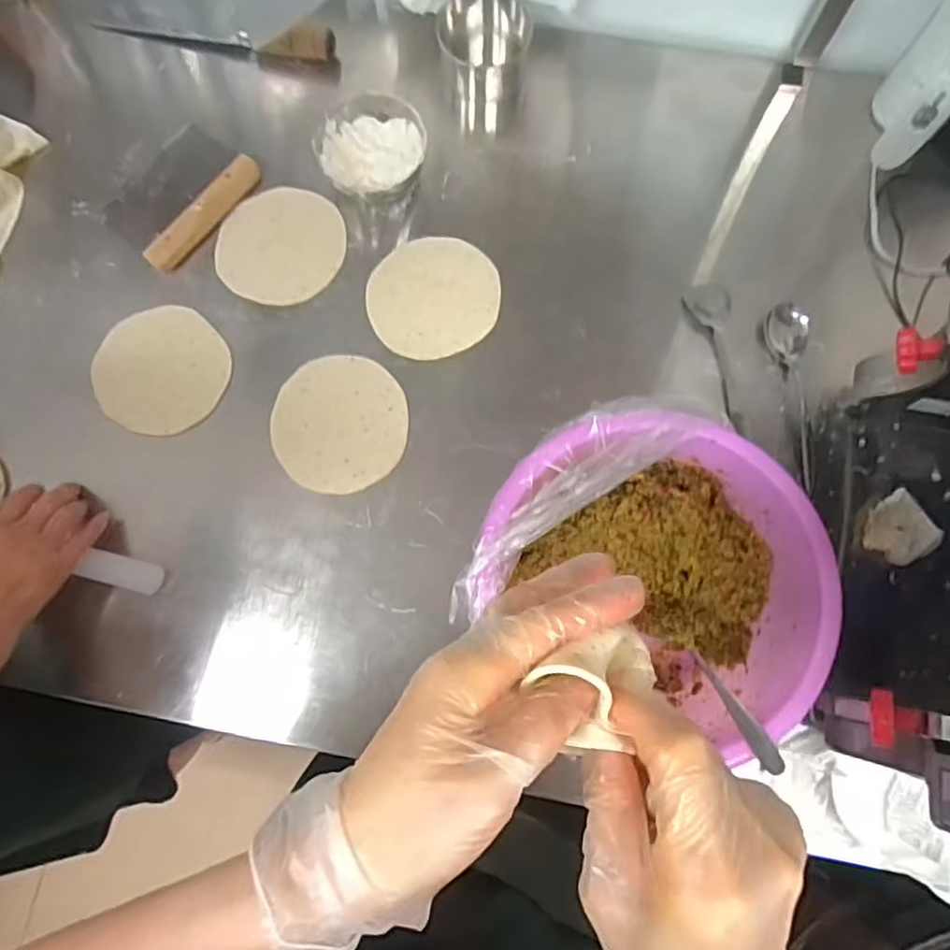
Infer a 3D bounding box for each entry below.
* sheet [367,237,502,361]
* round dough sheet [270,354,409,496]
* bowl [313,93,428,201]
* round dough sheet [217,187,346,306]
[{"bbox_3d":[-0.042,-0.182,0.657,0.132,0.008,0.120,0,78,0],"label":"sheet"},{"bbox_3d":[-0.132,-0.052,0.629,0.127,0.010,0.138,0,78,0],"label":"round dough sheet"},{"bbox_3d":[-0.104,-0.330,0.666,0.110,0.047,0.099,-13,79,-3],"label":"bowl"},{"bbox_3d":[-0.202,-0.240,0.678,0.127,0.005,0.127,0,78,0],"label":"round dough sheet"}]

